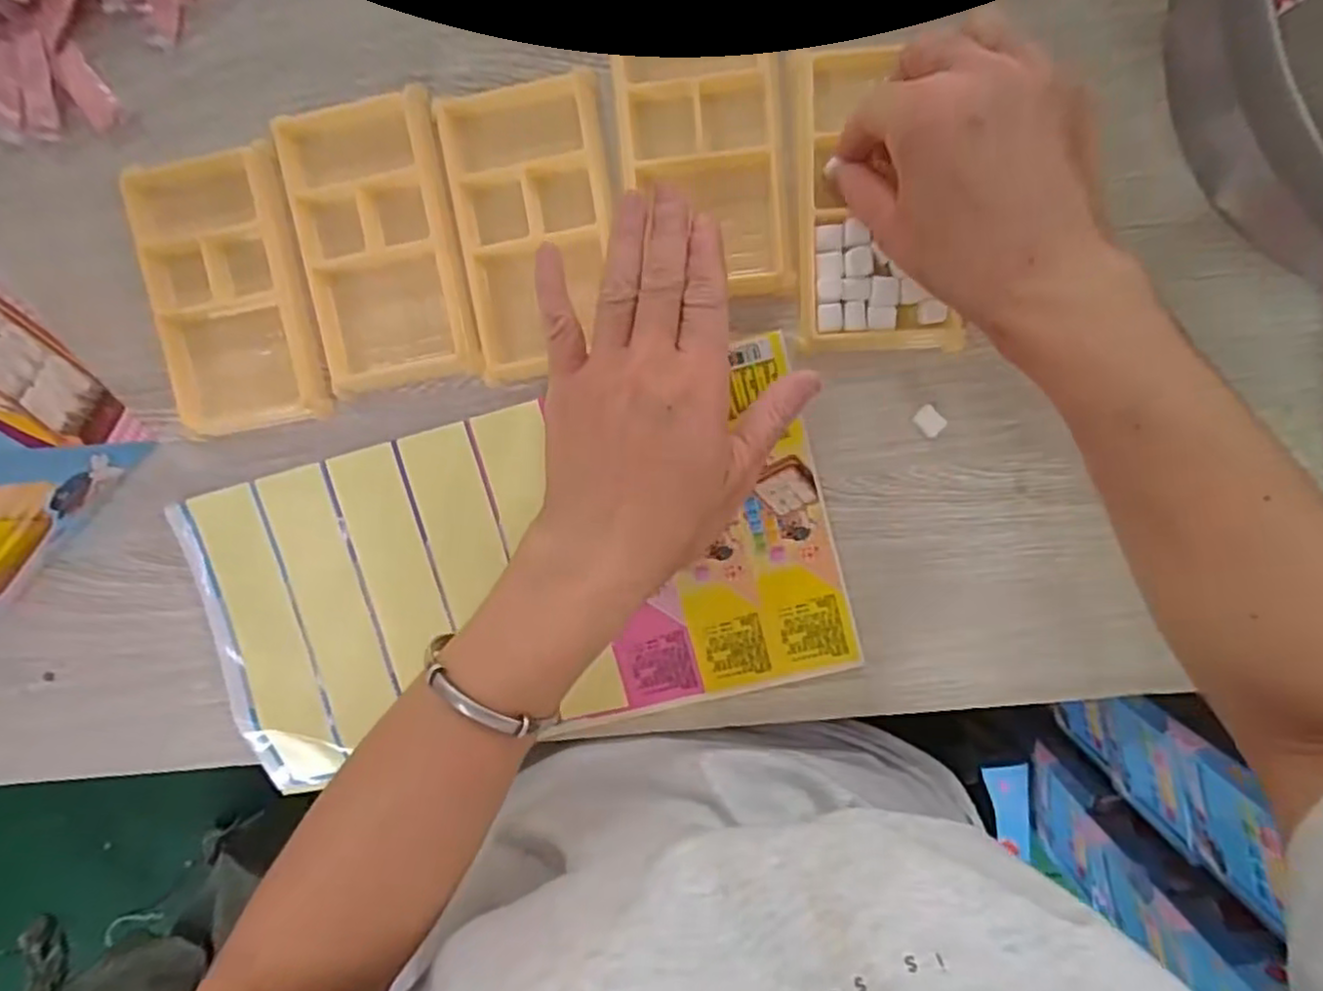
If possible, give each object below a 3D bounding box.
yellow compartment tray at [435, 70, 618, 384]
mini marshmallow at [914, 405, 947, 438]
[{"bbox_3d":[-0.061,-0.131,0.339,0.078,0.009,0.136,-8,97,7],"label":"yellow compartment tray"},{"bbox_3d":[0.130,-0.036,0.335,0.011,0.005,0.014,-43,91,9],"label":"mini marshmallow"}]

